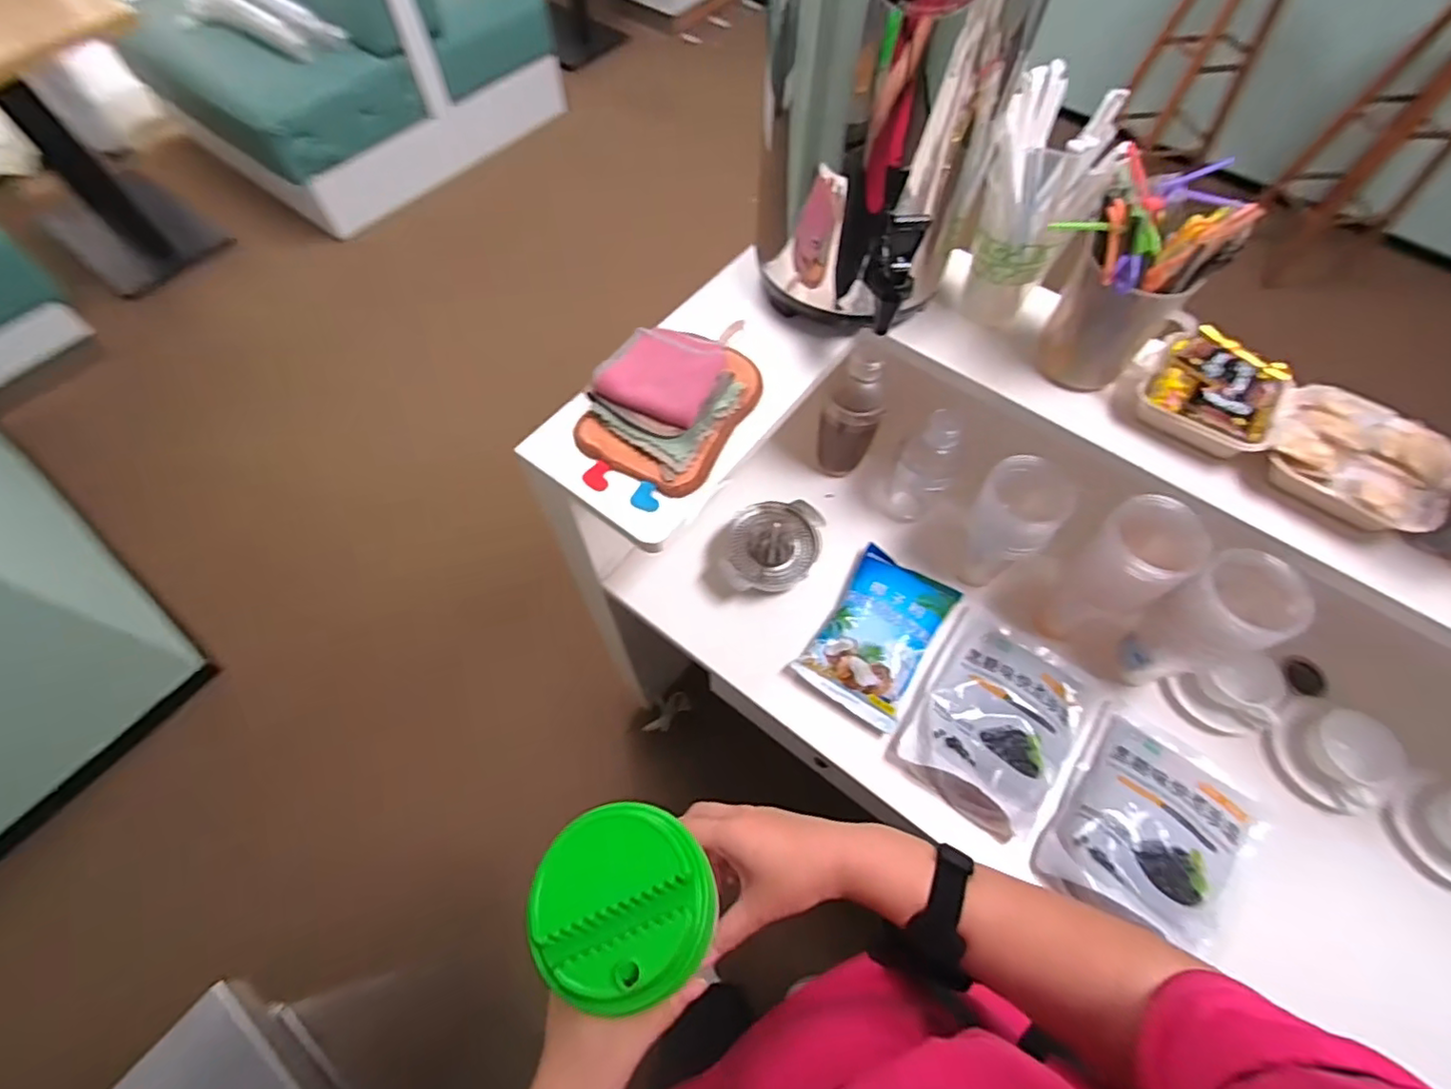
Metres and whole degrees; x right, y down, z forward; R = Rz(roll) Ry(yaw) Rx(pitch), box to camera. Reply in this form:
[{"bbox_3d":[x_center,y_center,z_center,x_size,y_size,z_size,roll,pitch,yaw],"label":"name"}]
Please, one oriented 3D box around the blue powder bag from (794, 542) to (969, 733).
[{"bbox_3d":[0.202,0.114,0.825,0.136,0.031,0.221,31,66,16],"label":"blue powder bag"}]

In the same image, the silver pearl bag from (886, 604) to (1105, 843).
[{"bbox_3d":[0.341,0.211,0.778,0.196,0.056,0.249,33,66,17],"label":"silver pearl bag"}]

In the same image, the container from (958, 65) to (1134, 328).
[{"bbox_3d":[0.331,-0.358,0.701,0.112,0.241,0.132,16,63,8],"label":"container"}]

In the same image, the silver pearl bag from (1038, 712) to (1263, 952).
[{"bbox_3d":[0.486,0.322,0.713,0.177,0.053,0.230,35,67,17],"label":"silver pearl bag"}]

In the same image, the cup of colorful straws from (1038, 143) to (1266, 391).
[{"bbox_3d":[0.407,-0.276,0.662,0.127,0.220,0.119,0,61,0],"label":"cup of colorful straws"}]

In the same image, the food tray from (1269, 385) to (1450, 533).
[{"bbox_3d":[0.647,-0.090,0.646,0.139,0.049,0.157,-41,69,-20],"label":"food tray"}]

